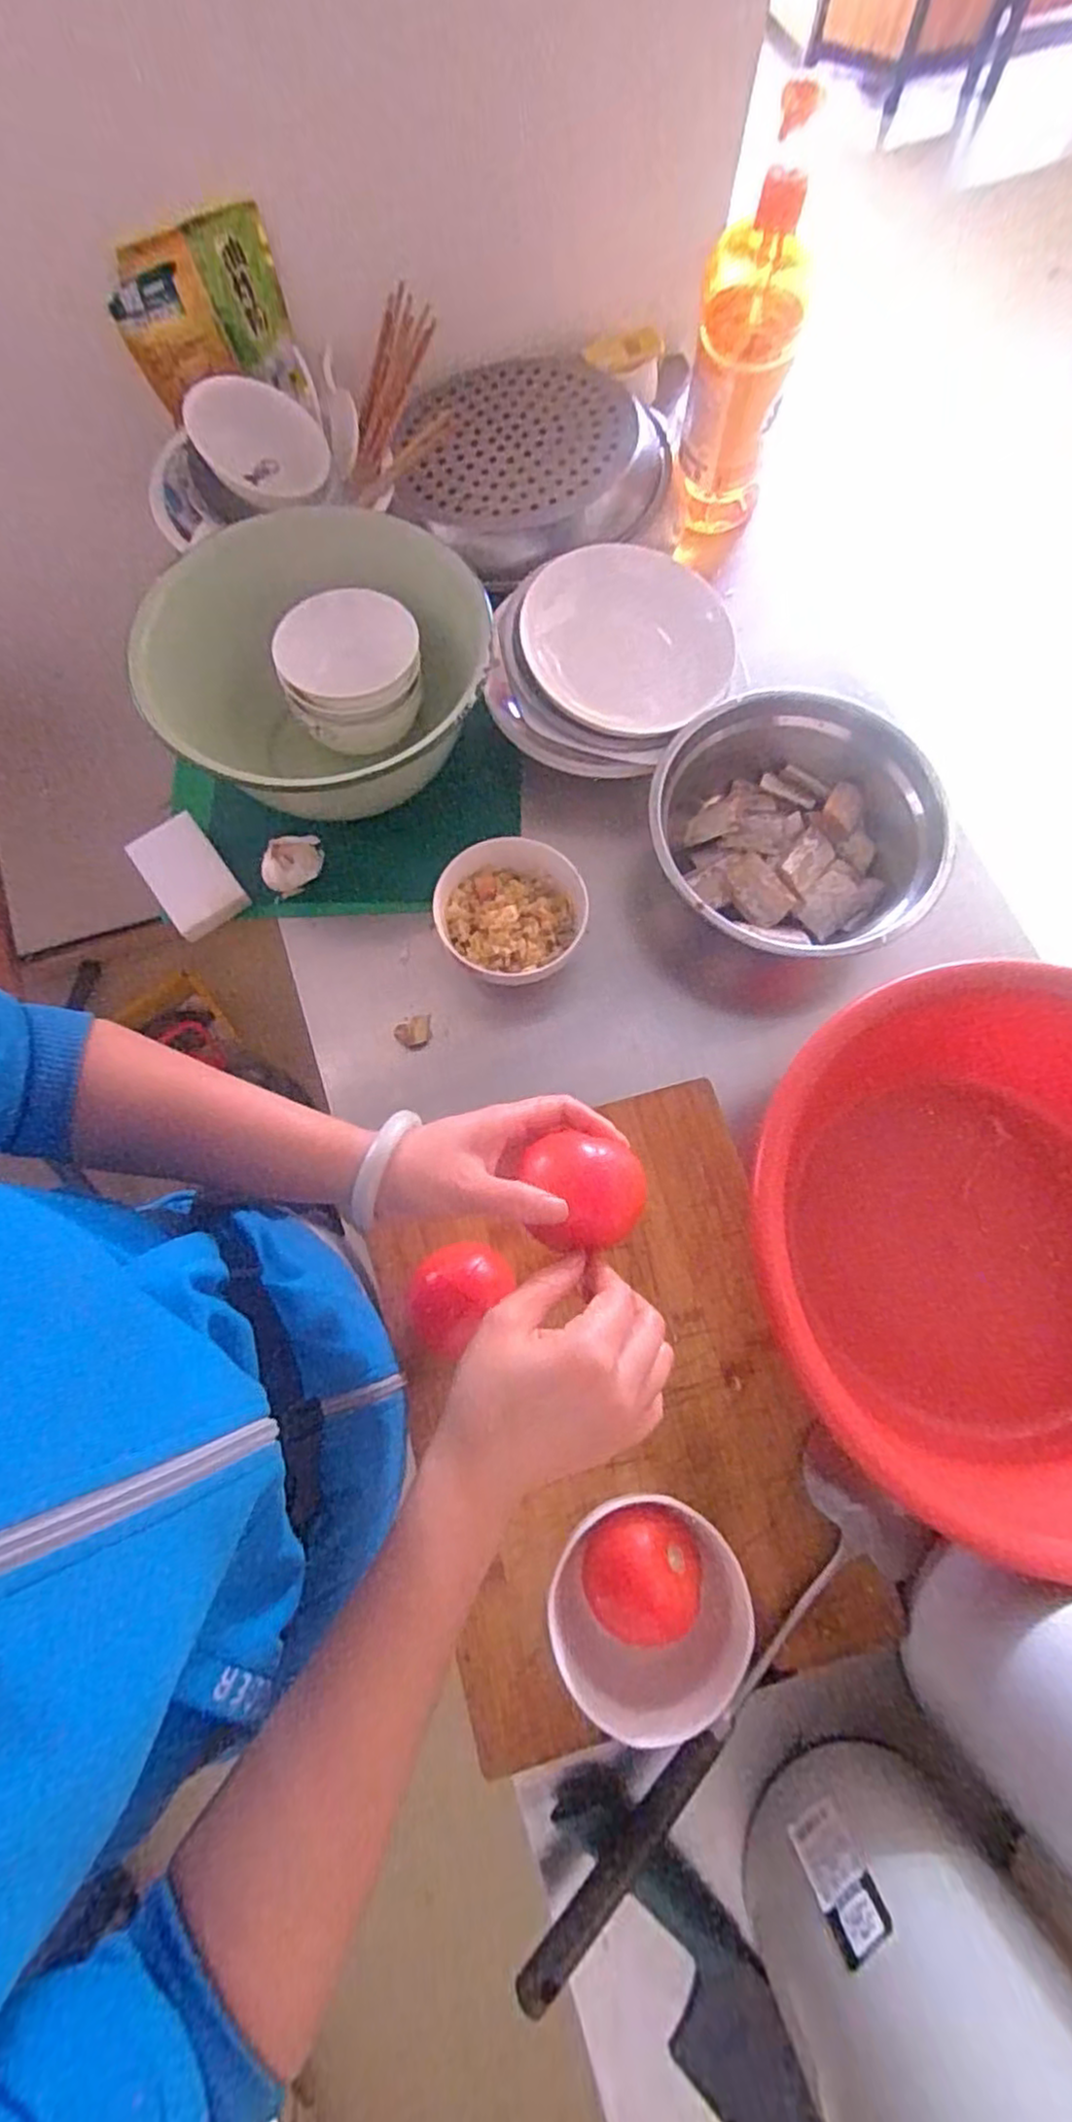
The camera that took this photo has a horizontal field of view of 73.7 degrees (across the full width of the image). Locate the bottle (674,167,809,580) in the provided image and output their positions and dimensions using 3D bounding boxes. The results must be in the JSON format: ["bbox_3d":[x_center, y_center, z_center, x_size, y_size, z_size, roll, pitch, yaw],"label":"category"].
[{"bbox_3d":[0.178,-0.590,0.652,0.088,0.255,0.087,13,74,4],"label":"bottle"}]

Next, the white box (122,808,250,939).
[{"bbox_3d":[-0.289,-0.154,0.594,0.061,0.021,0.096,-36,77,-10],"label":"white box"}]

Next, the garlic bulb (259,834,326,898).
[{"bbox_3d":[-0.201,-0.161,0.591,0.052,0.030,0.040,-2,74,-1],"label":"garlic bulb"}]

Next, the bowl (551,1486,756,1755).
[{"bbox_3d":[0.067,0.318,0.425,0.108,0.070,0.113,0,74,0],"label":"bowl"}]

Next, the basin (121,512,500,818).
[{"bbox_3d":[-0.181,-0.300,0.587,0.238,0.105,0.258,0,74,0],"label":"basin"}]

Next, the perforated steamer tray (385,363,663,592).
[{"bbox_3d":[-0.003,-0.588,0.698,0.256,0.053,0.260,-4,74,-1],"label":"perforated steamer tray"}]

